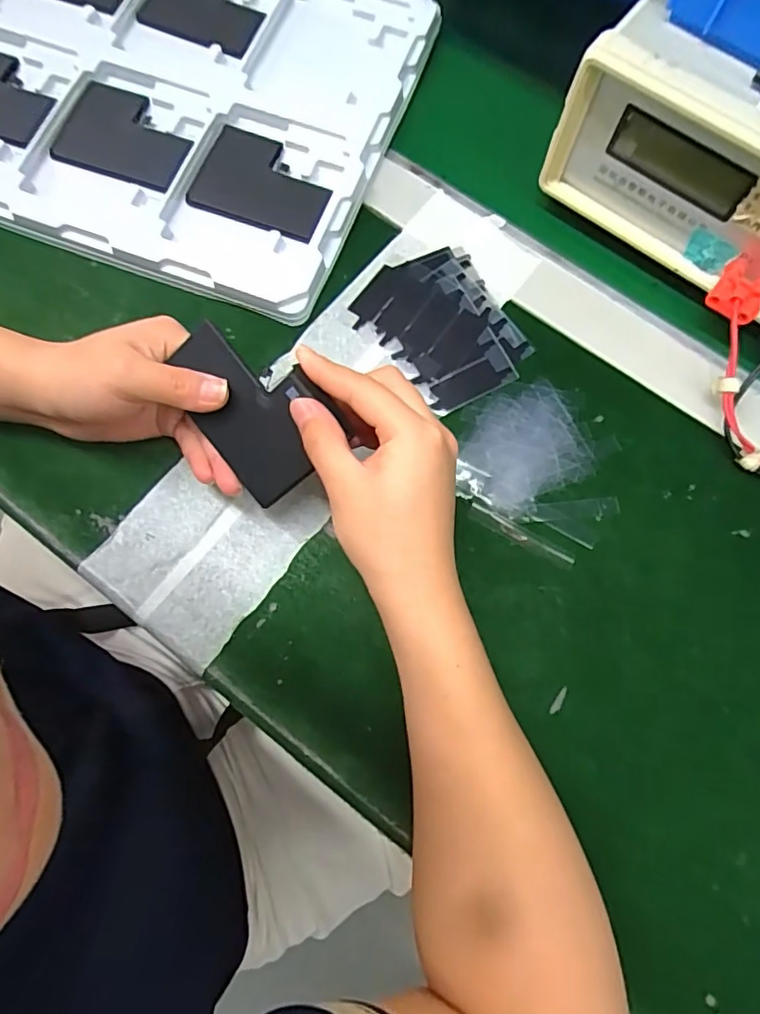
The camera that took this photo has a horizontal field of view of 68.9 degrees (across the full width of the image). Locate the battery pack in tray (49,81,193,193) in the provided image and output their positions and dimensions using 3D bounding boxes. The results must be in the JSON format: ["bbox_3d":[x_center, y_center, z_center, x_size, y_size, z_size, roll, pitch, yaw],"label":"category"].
[{"bbox_3d":[-0.175,-0.255,0.379,0.088,0.013,0.069,18,75,3],"label":"battery pack in tray"}]

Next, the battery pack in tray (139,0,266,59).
[{"bbox_3d":[-0.128,-0.368,0.408,0.088,0.009,0.067,22,76,4],"label":"battery pack in tray"}]

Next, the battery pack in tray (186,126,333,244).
[{"bbox_3d":[-0.078,-0.219,0.375,0.091,0.004,0.069,20,71,4],"label":"battery pack in tray"}]

